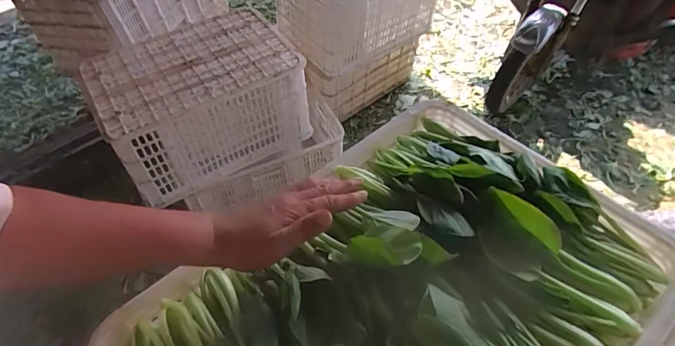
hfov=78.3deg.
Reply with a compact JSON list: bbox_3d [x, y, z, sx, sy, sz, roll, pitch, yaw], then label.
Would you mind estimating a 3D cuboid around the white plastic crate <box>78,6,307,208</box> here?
[{"bbox_3d":[-0.410,-0.218,1.324,0.588,0.330,0.411,-20,54,-14],"label":"white plastic crate"}]

